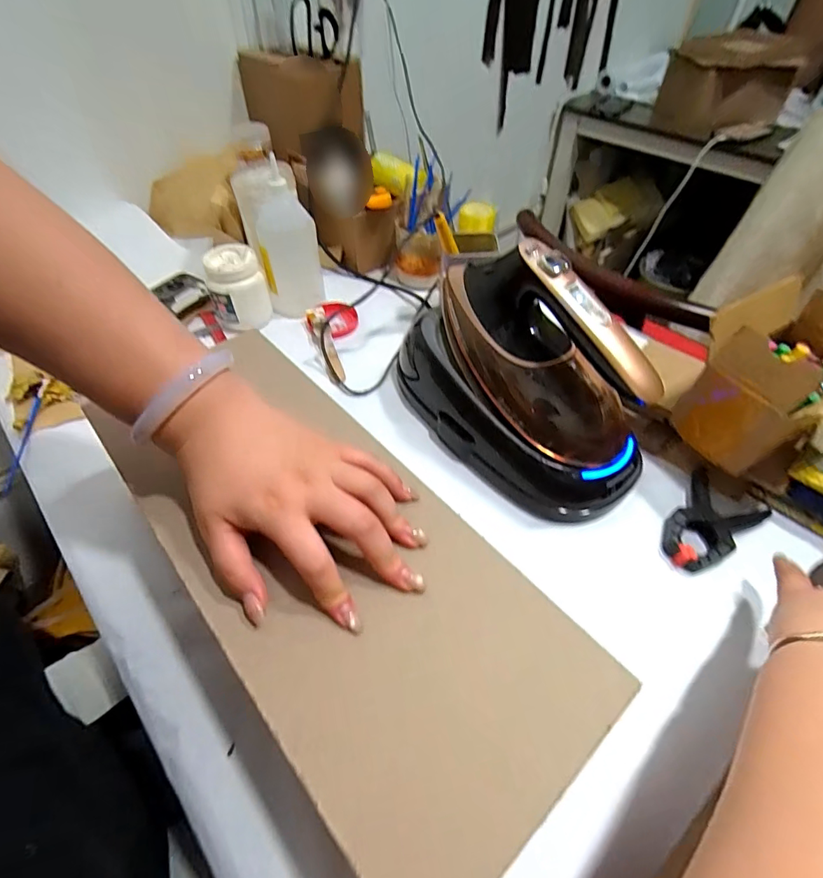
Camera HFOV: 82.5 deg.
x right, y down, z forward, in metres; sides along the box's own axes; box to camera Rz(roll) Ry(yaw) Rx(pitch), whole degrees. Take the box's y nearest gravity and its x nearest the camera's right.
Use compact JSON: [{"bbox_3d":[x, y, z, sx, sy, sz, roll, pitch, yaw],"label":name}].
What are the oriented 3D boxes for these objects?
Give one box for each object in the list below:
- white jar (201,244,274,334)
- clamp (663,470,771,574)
[{"bbox_3d":[-0.240,-0.207,0.646,0.071,0.090,0.073,0,49,1],"label":"white jar"},{"bbox_3d":[0.284,0.081,0.446,0.108,0.017,0.068,-37,60,-27],"label":"clamp"}]

